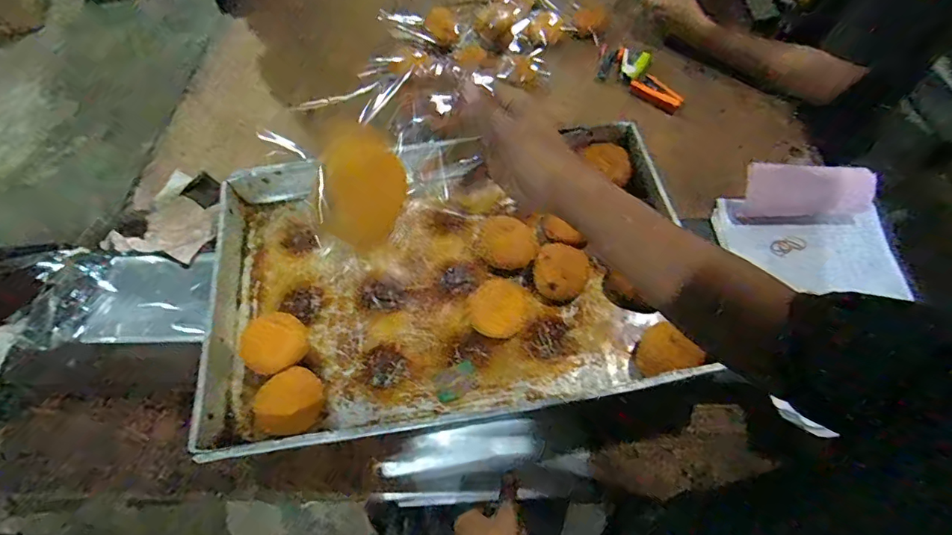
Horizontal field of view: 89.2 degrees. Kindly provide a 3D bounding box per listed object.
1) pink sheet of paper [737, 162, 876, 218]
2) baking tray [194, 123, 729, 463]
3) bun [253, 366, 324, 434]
[{"bbox_3d":[0.476,-0.111,0.690,0.163,0.076,0.009,3,25,11],"label":"pink sheet of paper"},{"bbox_3d":[-0.037,-0.004,0.657,0.615,0.072,0.424,-10,59,-1],"label":"baking tray"},{"bbox_3d":[-0.222,0.159,0.576,0.070,0.036,0.081,18,63,15],"label":"bun"}]

